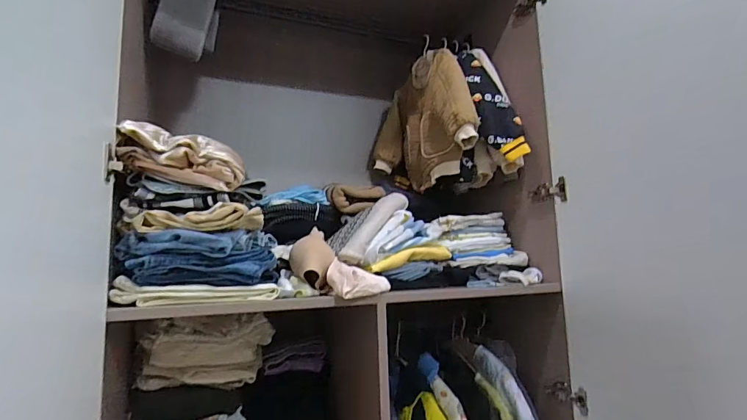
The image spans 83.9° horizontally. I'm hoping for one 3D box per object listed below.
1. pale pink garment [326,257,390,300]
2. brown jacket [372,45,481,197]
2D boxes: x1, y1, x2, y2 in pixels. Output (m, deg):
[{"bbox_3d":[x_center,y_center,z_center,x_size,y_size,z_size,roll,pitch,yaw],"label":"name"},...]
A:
[{"bbox_3d":[-0.026,0.136,0.809,0.123,0.061,0.082,1,-8,-12],"label":"pale pink garment"},{"bbox_3d":[0.135,-0.260,1.202,0.169,0.354,0.436,1,-8,-12],"label":"brown jacket"}]

